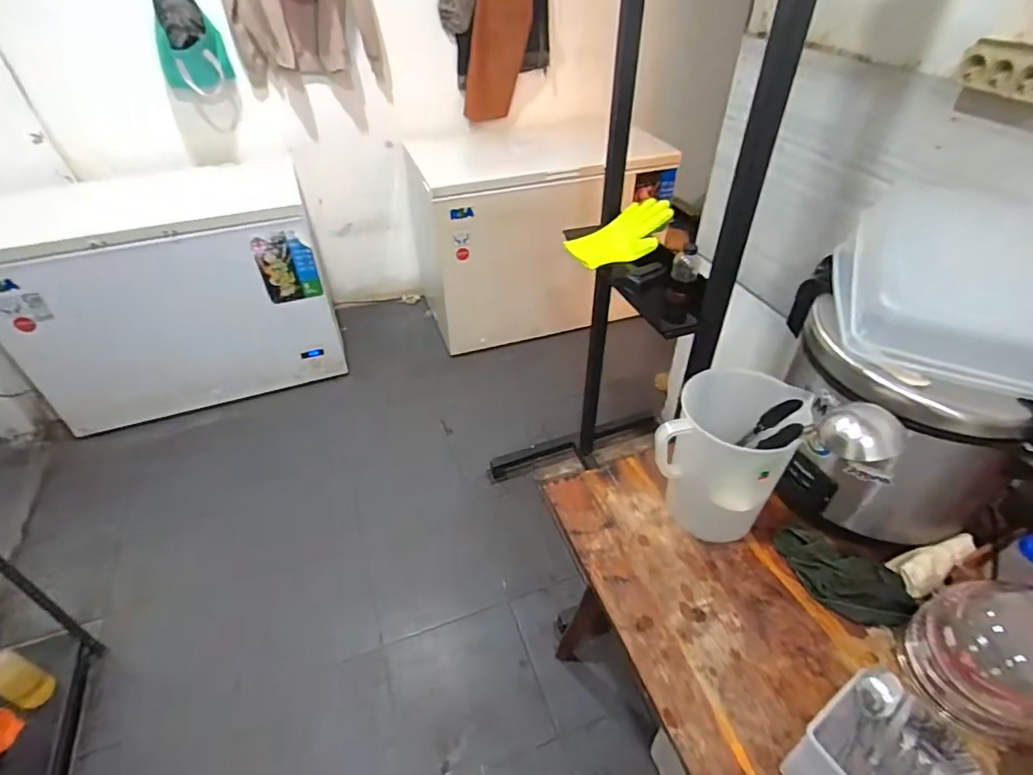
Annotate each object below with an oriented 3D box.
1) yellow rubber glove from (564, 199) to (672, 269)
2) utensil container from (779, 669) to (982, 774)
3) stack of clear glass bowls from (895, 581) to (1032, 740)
[{"bbox_3d":[0.259,-0.359,1.300,0.256,0.067,0.116,-26,41,11],"label":"yellow rubber glove"},{"bbox_3d":[0.433,0.473,0.657,0.145,0.157,0.147,-24,46,-24],"label":"utensil container"},{"bbox_3d":[0.667,0.369,0.745,0.160,0.186,0.188,-15,43,-16],"label":"stack of clear glass bowls"}]

